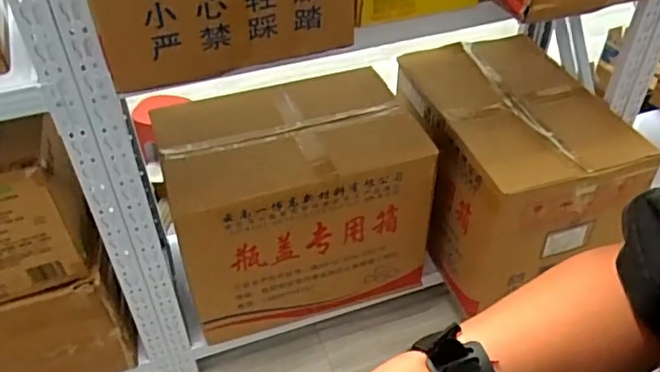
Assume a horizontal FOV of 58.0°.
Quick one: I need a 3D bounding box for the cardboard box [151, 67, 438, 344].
[{"bbox_3d":[-0.092,0.036,1.499,0.565,0.436,0.399,-13,43,-13],"label":"cardboard box"}]

